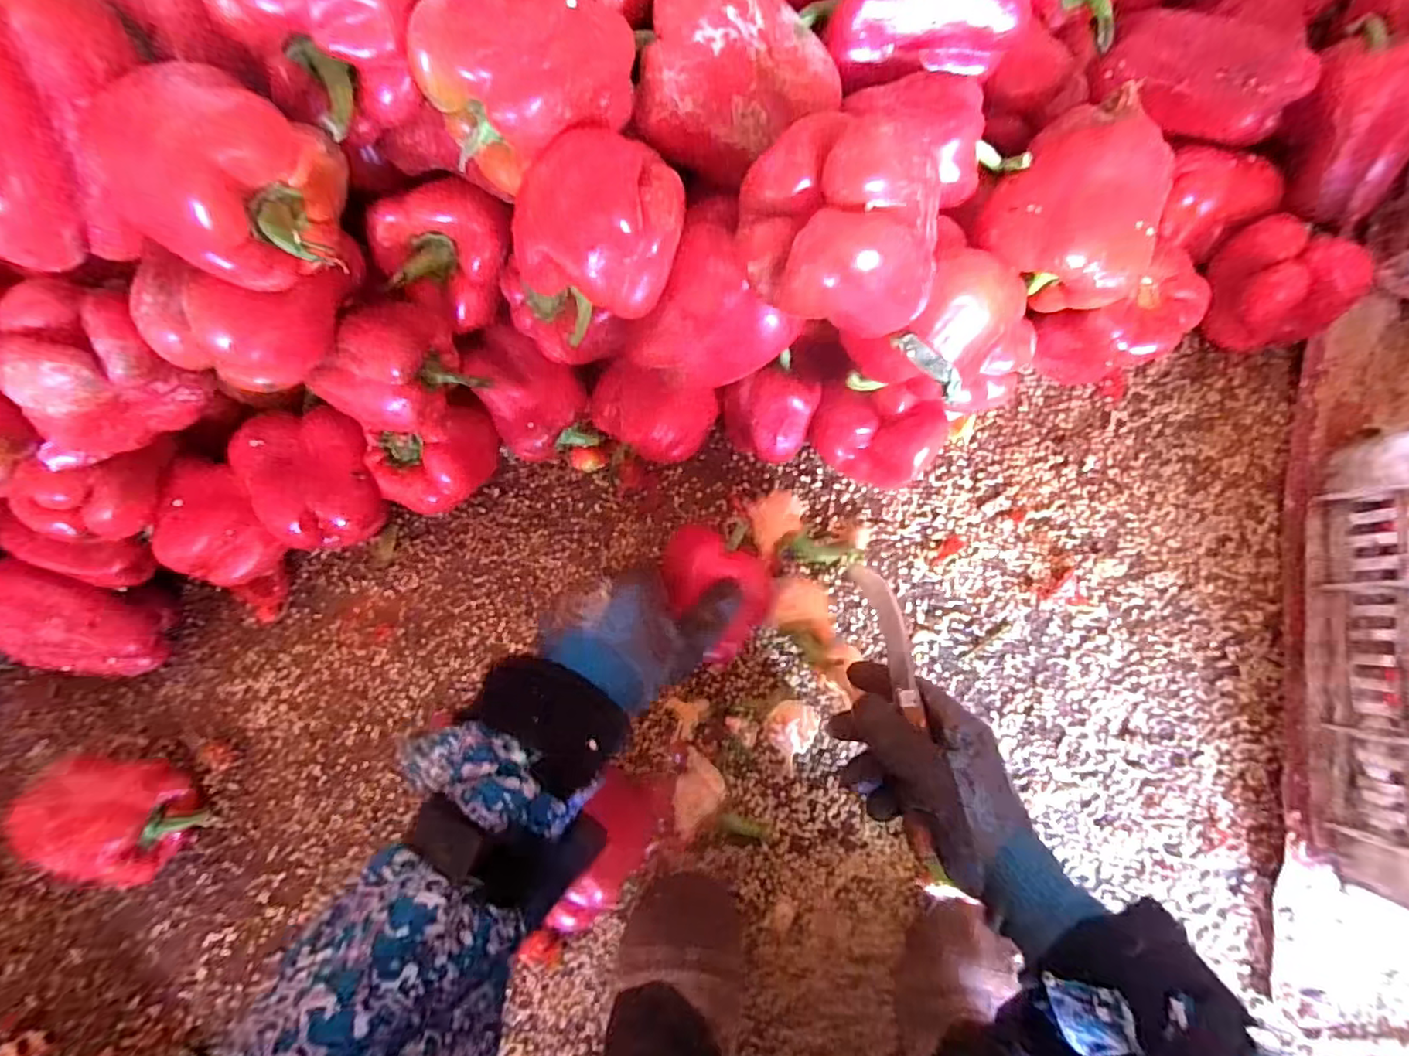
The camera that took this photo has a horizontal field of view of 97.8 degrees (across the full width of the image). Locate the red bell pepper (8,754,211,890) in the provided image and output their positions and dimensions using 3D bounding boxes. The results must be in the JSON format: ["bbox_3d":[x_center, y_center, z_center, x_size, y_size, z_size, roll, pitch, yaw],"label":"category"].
[{"bbox_3d":[-0.466,0.230,0.483,0.090,0.078,0.102,-10,84,4],"label":"red bell pepper"}]

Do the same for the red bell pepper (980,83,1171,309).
[{"bbox_3d":[0.229,-0.199,0.395,0.102,0.074,0.101,-1,83,4],"label":"red bell pepper"}]

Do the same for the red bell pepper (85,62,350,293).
[{"bbox_3d":[-0.232,-0.169,0.298,0.091,0.082,0.083,28,86,7],"label":"red bell pepper"}]

